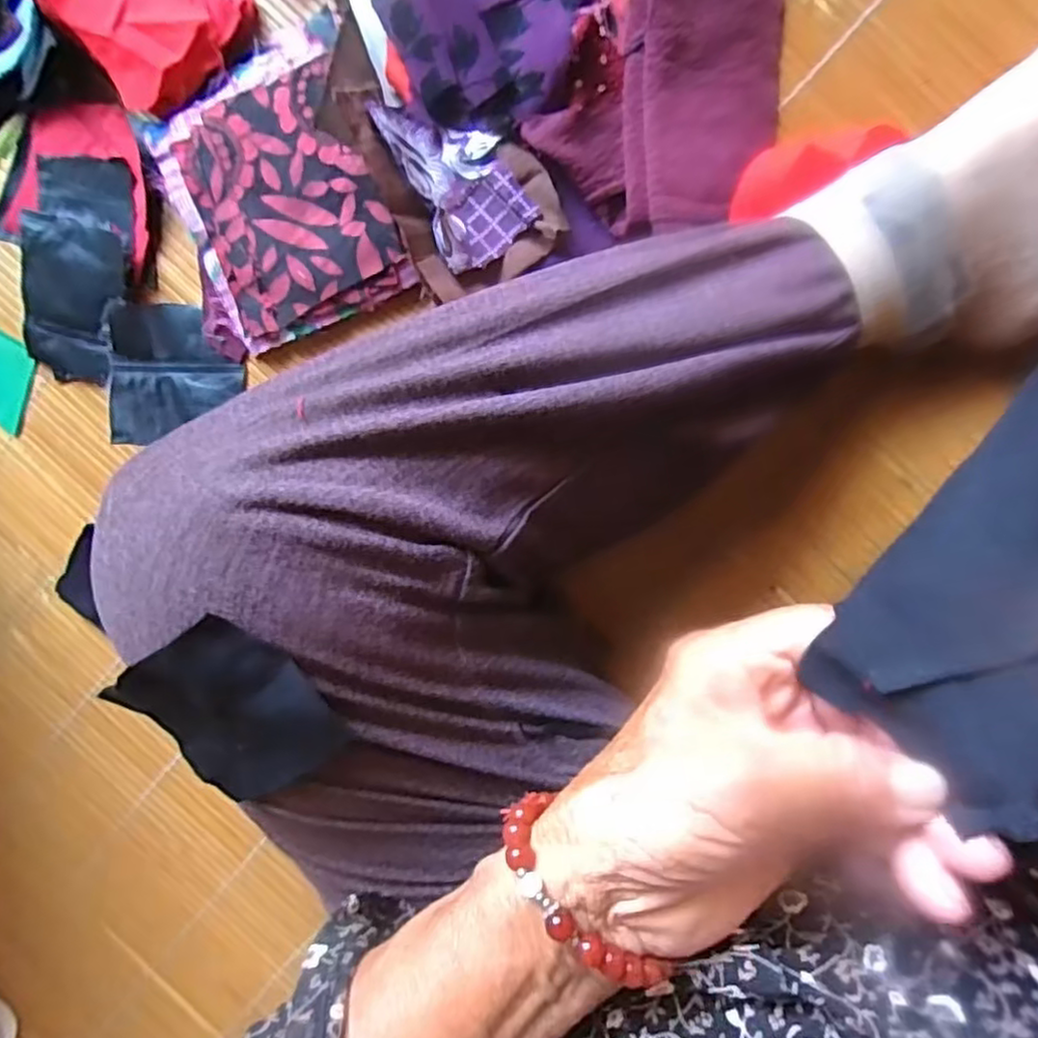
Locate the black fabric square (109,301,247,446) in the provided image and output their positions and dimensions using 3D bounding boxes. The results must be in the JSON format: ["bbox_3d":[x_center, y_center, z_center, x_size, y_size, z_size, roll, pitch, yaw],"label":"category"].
[{"bbox_3d":[-0.182,-0.076,0.359,0.066,0.009,0.073,6,96,-5],"label":"black fabric square"}]

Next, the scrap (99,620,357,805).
[{"bbox_3d":[-0.095,0.065,0.222,0.061,0.005,0.066,-30,115,17],"label":"scrap"}]

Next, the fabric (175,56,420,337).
[{"bbox_3d":[-0.112,-0.153,0.334,0.090,0.021,0.105,-20,90,10],"label":"fabric"}]

